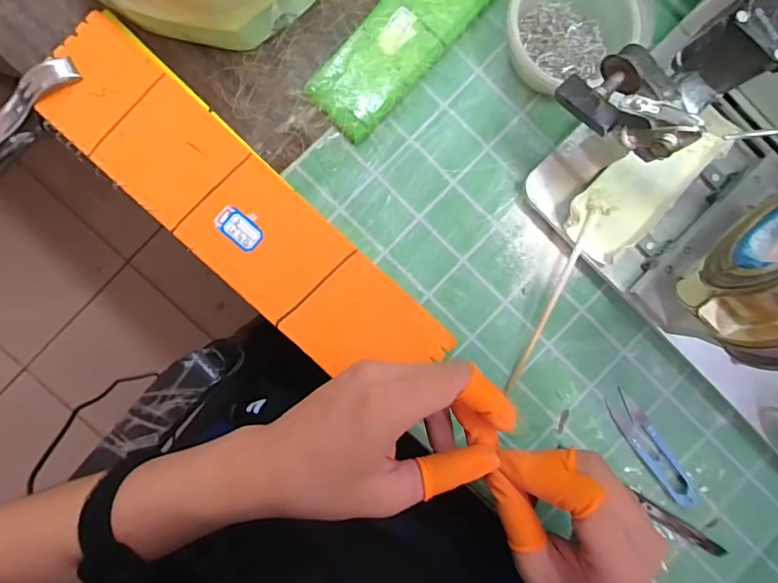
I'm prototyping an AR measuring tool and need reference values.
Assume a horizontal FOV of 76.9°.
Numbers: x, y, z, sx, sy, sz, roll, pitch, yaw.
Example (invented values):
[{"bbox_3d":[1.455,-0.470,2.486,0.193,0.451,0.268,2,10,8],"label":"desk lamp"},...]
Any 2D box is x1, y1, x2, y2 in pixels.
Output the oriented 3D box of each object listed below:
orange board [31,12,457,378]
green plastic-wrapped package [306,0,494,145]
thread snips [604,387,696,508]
[{"bbox_3d":[-0.106,-0.053,0.358,0.330,0.032,0.078,43,88,-3],"label":"orange board"},{"bbox_3d":[0.016,-0.198,0.373,0.059,0.014,0.179,43,88,-3],"label":"green plastic-wrapped package"},{"bbox_3d":[0.209,0.126,0.389,0.023,0.008,0.104,-35,93,-2],"label":"thread snips"}]

